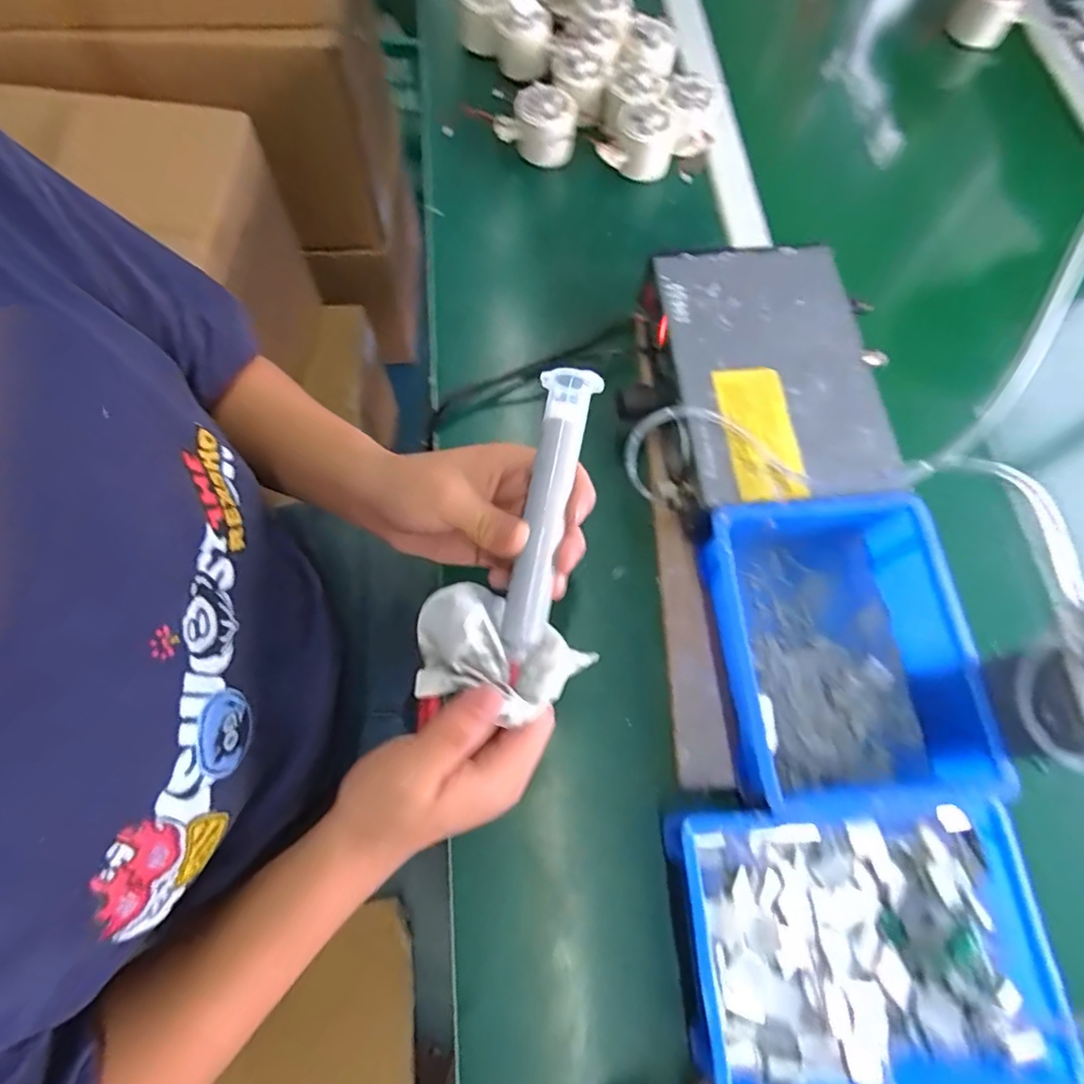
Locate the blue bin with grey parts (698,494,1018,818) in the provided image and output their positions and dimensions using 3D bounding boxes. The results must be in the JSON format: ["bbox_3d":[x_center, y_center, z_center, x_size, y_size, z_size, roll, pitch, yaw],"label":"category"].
[{"bbox_3d":[0.198,0.070,0.404,0.140,0.069,0.189,-4,69,-4],"label":"blue bin with grey parts"}]

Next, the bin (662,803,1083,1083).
[{"bbox_3d":[0.182,0.239,0.351,0.196,0.062,0.151,0,69,-2],"label":"bin"}]

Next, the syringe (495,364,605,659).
[{"bbox_3d":[0.002,-0.018,0.351,0.030,0.025,0.170,11,84,2],"label":"syringe"}]

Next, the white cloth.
[{"bbox_3d":[-0.025,0.065,0.339,0.098,0.035,0.064,15,69,3],"label":"white cloth"}]

